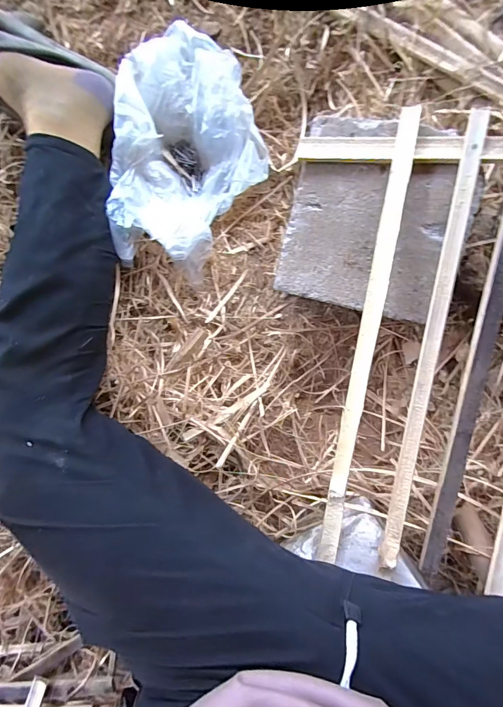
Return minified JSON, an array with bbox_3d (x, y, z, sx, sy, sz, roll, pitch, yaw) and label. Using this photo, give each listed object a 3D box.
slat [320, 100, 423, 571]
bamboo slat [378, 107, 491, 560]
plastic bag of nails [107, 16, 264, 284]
[{"bbox_3d":[0.130,-0.004,0.422,0.025,0.018,0.508,9,95,8],"label":"slat"},{"bbox_3d":[0.197,0.000,0.407,0.020,0.017,0.488,10,95,8],"label":"bamboo slat"},{"bbox_3d":[-0.087,-0.266,0.506,0.195,0.077,0.297,7,95,8],"label":"plastic bag of nails"}]

